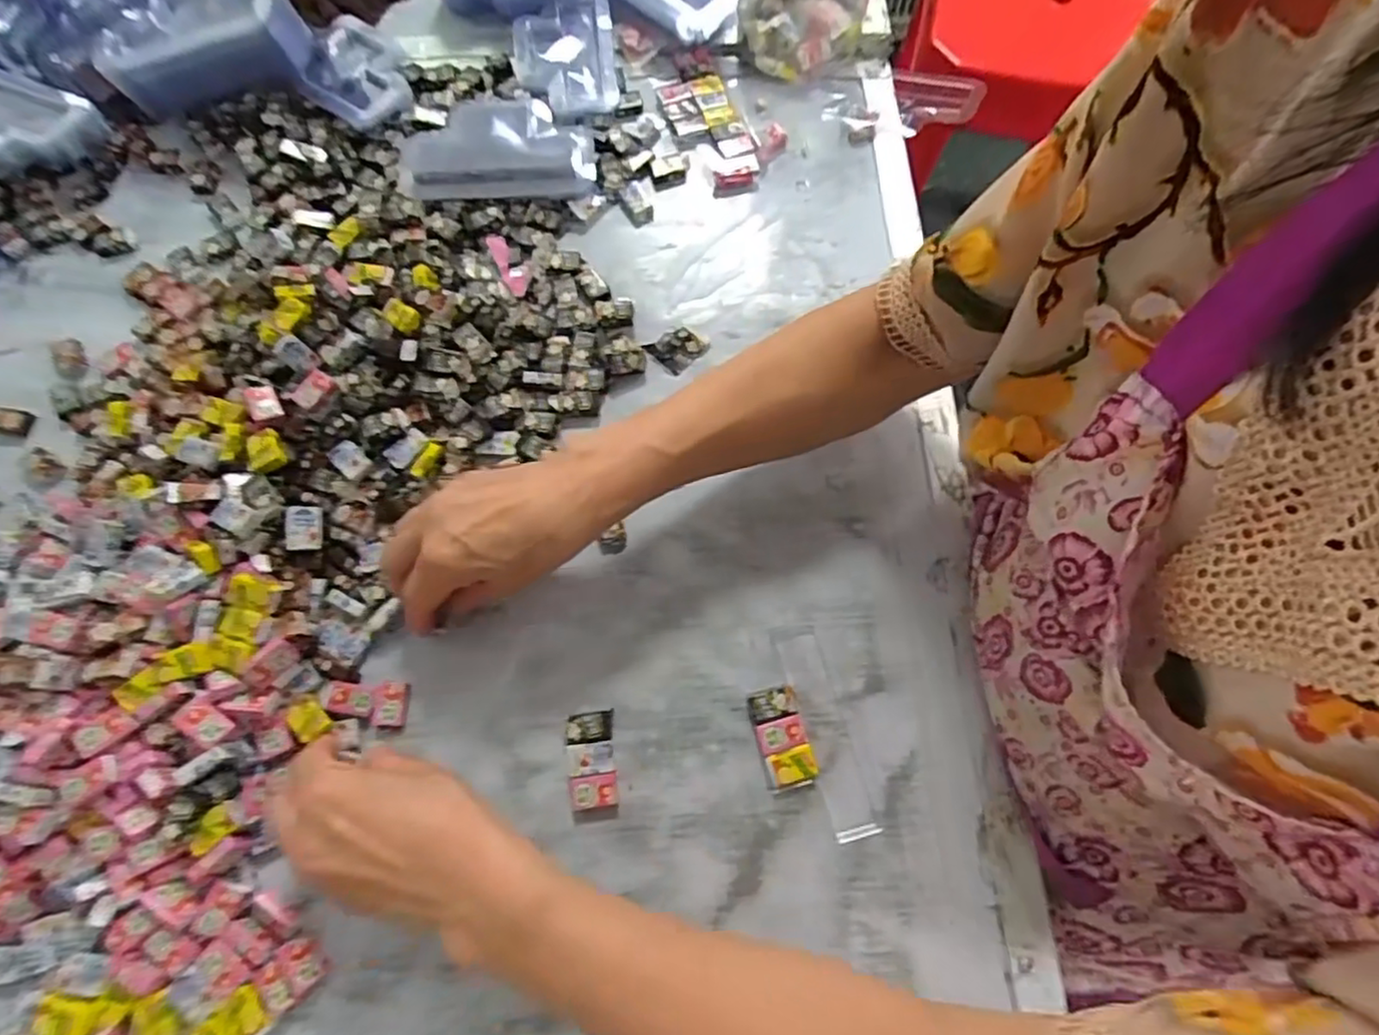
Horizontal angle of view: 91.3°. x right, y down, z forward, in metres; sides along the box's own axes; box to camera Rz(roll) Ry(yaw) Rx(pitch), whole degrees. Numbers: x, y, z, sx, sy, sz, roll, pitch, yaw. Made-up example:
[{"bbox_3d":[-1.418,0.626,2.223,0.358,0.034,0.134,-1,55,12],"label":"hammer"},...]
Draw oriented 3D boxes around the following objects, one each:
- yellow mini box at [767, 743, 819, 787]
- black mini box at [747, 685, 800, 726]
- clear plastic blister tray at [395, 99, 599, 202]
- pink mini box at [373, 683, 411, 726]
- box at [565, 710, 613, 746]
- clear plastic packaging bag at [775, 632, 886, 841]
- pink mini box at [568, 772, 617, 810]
[{"bbox_3d":[0.058,0.140,0.381,0.026,0.009,0.018,-16,72,-5],"label":"yellow mini box"},{"bbox_3d":[0.048,0.109,0.392,0.027,0.008,0.017,-14,72,-5],"label":"black mini box"},{"bbox_3d":[-0.146,-0.274,0.497,0.146,0.035,0.079,-4,72,-1],"label":"clear plastic blister tray"},{"bbox_3d":[-0.176,0.110,0.398,0.018,0.005,0.025,3,72,1],"label":"pink mini box"},{"bbox_3d":[-0.059,0.123,0.394,0.028,0.006,0.017,-7,72,-2],"label":"box"},{"bbox_3d":[0.079,0.121,0.390,0.026,0.005,0.118,-15,72,-4],"label":"clear plastic packaging bag"},{"bbox_3d":[-0.054,0.154,0.379,0.026,0.009,0.018,-8,72,-2],"label":"pink mini box"}]

